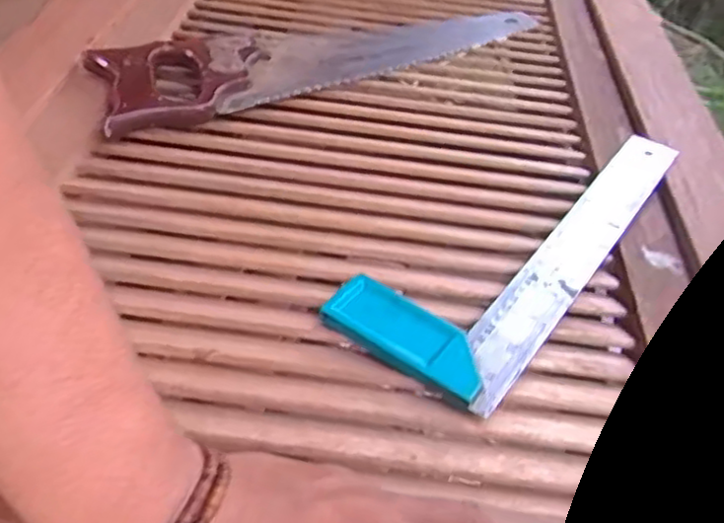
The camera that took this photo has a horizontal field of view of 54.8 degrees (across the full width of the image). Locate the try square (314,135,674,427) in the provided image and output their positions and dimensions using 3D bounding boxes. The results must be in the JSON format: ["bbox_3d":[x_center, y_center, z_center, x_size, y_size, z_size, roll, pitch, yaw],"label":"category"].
[{"bbox_3d":[0.109,-0.020,0.463,0.108,0.020,0.293,30,47,25],"label":"try square"}]

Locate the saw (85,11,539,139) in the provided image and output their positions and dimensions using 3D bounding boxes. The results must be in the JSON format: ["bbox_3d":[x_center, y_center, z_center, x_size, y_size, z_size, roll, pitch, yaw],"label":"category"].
[{"bbox_3d":[-0.022,-0.194,0.638,0.464,0.041,0.103,-24,50,-29],"label":"saw"}]

